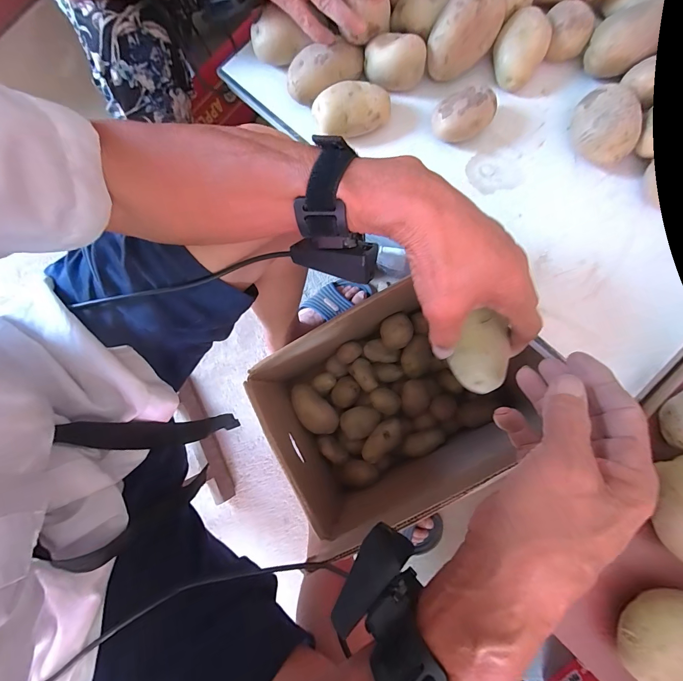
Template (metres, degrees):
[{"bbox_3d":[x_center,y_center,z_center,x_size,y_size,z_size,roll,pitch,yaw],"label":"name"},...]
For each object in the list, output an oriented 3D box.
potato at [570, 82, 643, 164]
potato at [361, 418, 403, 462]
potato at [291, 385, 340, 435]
[{"bbox_3d":[0.252,-0.205,0.325,0.047,0.036,0.062,-1,78,-1],"label":"potato"},{"bbox_3d":[0.076,0.187,0.638,0.044,0.048,0.093,39,81,7],"label":"potato"},{"bbox_3d":[-0.053,0.135,0.649,0.105,0.048,0.061,38,81,7],"label":"potato"}]

